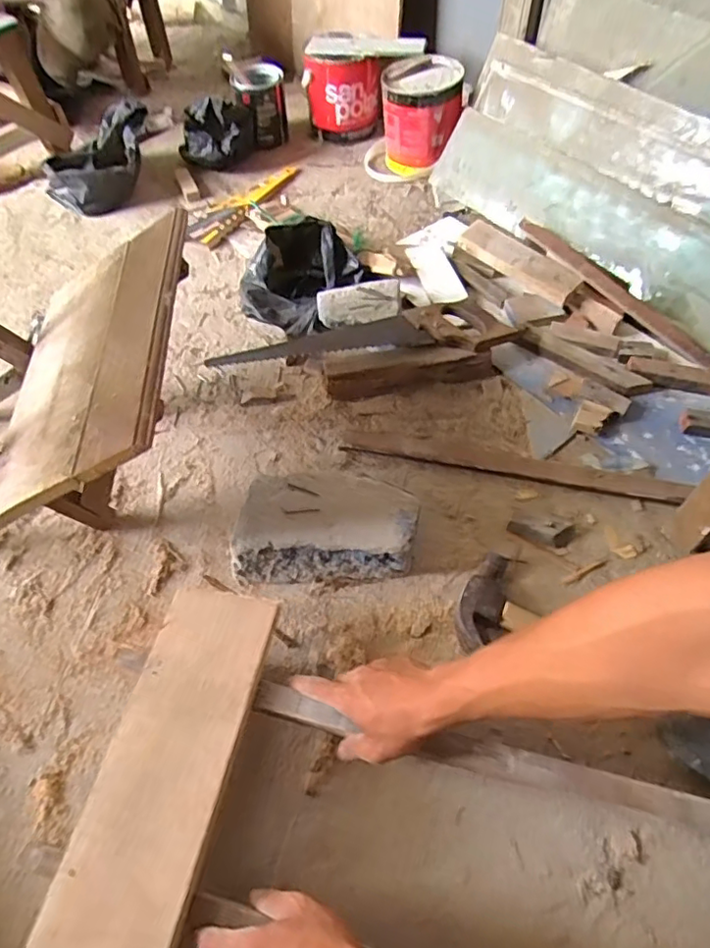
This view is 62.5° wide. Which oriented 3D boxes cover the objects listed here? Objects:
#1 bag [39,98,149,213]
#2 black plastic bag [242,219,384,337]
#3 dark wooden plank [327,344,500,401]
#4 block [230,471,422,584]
[{"bbox_3d":[-0.503,-0.612,1.141,0.161,0.138,0.183,16,57,13],"label":"bag"},{"bbox_3d":[-0.079,-0.314,0.936,0.165,0.096,0.194,36,63,24],"label":"black plastic bag"},{"bbox_3d":[0.081,-0.154,0.851,0.244,0.070,0.024,-6,28,-3],"label":"dark wooden plank"},{"bbox_3d":[-0.035,0.060,0.697,0.214,0.073,0.115,-2,54,1],"label":"block"}]

